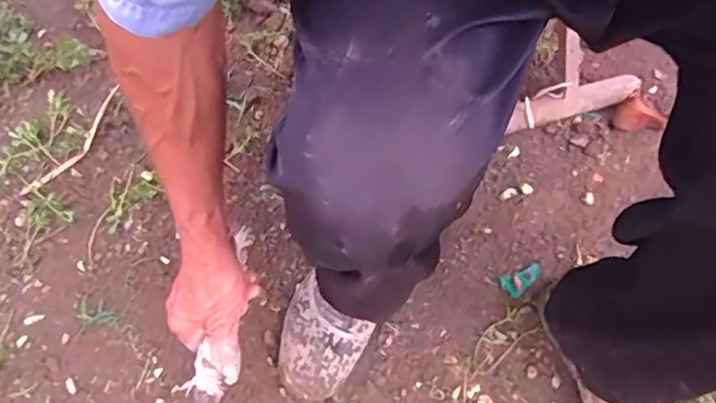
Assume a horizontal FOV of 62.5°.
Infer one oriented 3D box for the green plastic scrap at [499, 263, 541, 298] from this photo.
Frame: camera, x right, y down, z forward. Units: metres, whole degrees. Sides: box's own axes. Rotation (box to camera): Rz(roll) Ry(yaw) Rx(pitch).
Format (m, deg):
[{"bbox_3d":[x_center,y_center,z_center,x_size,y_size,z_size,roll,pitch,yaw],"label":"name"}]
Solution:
[{"bbox_3d":[0.201,0.093,0.728,0.051,0.005,0.028,-42,72,-13],"label":"green plastic scrap"}]

